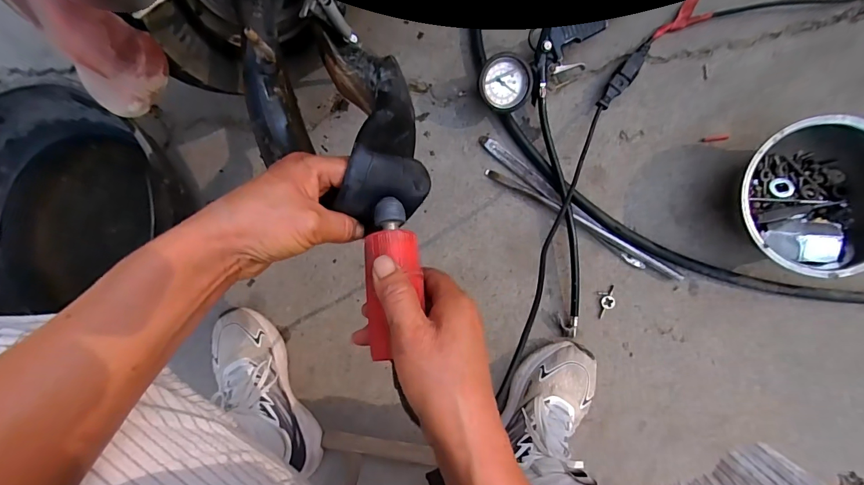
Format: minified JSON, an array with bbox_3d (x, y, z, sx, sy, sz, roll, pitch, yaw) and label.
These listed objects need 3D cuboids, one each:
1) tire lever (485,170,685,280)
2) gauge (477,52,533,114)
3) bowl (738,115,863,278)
[{"bbox_3d":[0.212,-0.030,0.557,0.302,0.016,0.014,30,93,5],"label":"tire lever"},{"bbox_3d":[0.095,-0.216,0.535,0.072,0.038,0.072,3,112,-6],"label":"gauge"},{"bbox_3d":[0.456,-0.052,0.487,0.167,0.094,0.171,0,91,6],"label":"bowl"}]

